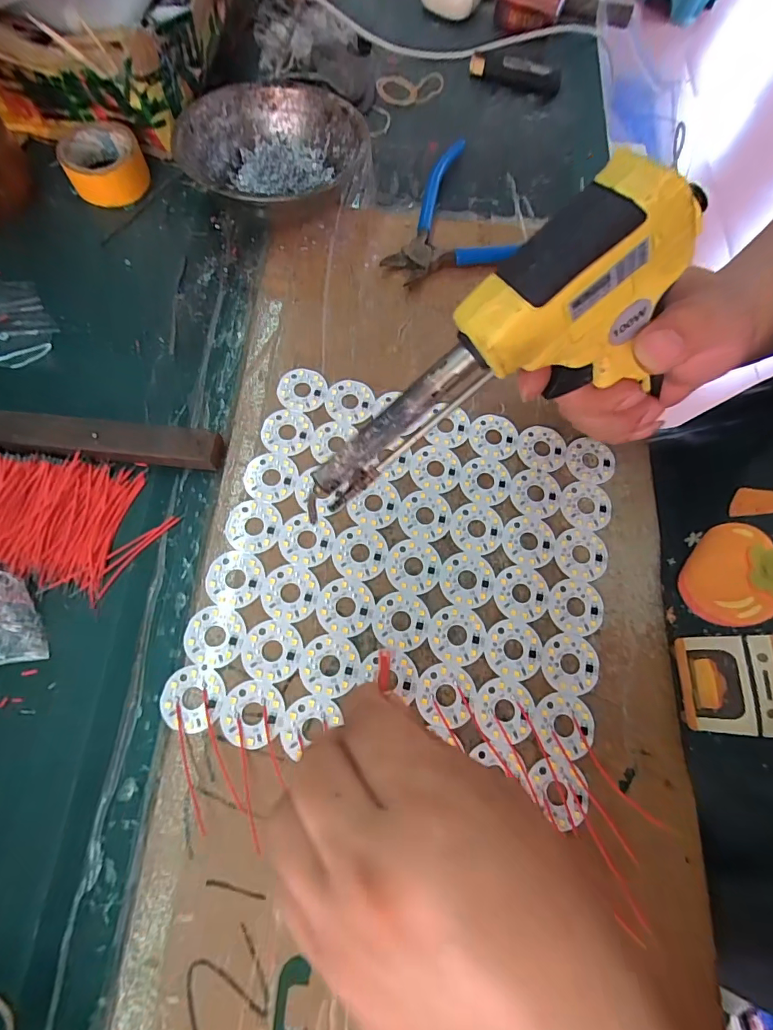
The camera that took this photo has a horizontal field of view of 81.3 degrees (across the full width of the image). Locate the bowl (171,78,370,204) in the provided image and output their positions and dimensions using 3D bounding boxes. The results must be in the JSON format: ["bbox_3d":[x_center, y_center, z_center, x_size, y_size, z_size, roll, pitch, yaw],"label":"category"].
[{"bbox_3d":[-0.077,-0.253,0.319,0.128,0.042,0.118,1,72,-2],"label":"bowl"}]

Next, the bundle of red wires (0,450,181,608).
[{"bbox_3d":[-0.178,0.001,0.245,0.104,0.018,0.072,15,72,3],"label":"bundle of red wires"}]

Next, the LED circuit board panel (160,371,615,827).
[{"bbox_3d":[0.017,0.028,0.252,0.208,0.007,0.203,13,72,2],"label":"LED circuit board panel"}]

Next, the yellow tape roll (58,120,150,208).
[{"bbox_3d":[-0.200,-0.252,0.322,0.047,0.023,0.049,1,72,-2],"label":"yellow tape roll"}]

